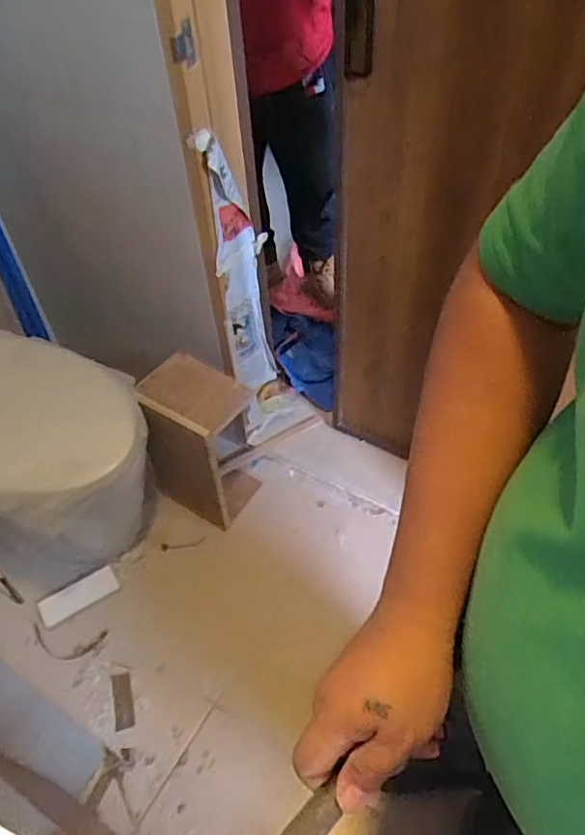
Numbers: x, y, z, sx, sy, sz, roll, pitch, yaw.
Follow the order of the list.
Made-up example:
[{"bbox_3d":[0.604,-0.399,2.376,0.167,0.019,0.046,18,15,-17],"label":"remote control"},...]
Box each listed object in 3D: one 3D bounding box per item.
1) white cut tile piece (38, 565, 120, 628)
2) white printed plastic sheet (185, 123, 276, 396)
[{"bbox_3d":[-0.509,0.418,1.411,0.179,0.017,0.075,-30,54,-22],"label":"white cut tile piece"},{"bbox_3d":[-0.108,-0.309,1.327,0.071,0.639,0.133,15,51,16],"label":"white printed plastic sheet"}]

